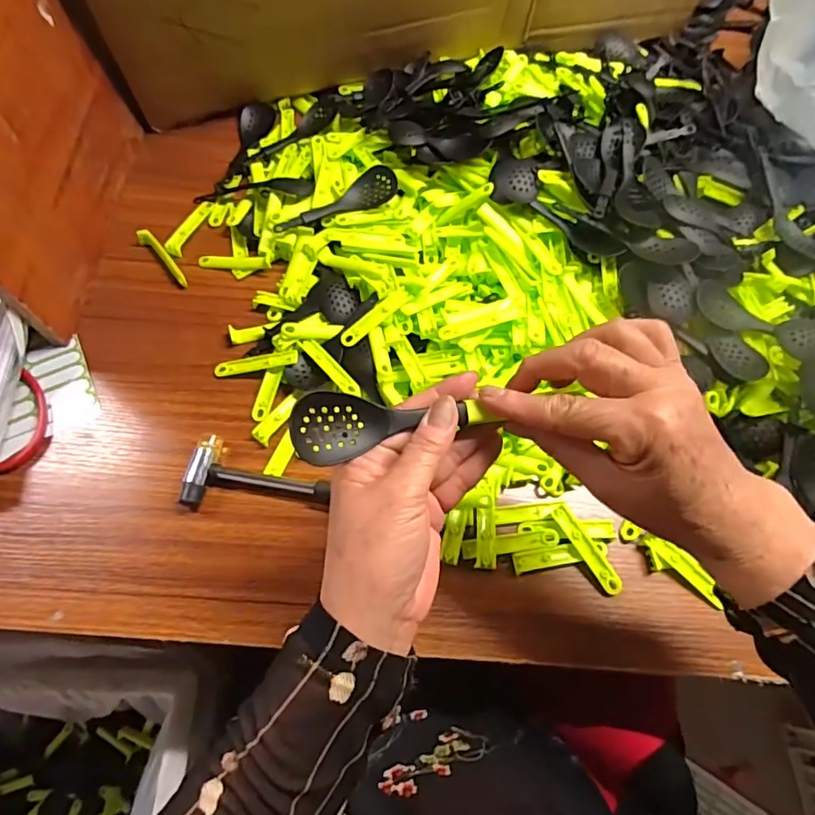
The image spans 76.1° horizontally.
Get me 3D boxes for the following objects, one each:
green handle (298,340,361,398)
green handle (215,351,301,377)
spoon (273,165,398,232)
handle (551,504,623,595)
[{"bbox_3d":[-0.068,-0.036,0.464,0.014,0.005,0.077,-38,72,-18],"label":"green handle"},{"bbox_3d":[-0.135,-0.040,0.469,0.075,0.005,0.015,-10,67,6],"label":"green handle"},{"bbox_3d":[-0.067,-0.199,0.517,0.125,0.023,0.036,-33,71,-16],"label":"spoon"},{"bbox_3d":[0.141,0.111,0.411,0.016,0.011,0.076,-31,70,-15],"label":"handle"}]

